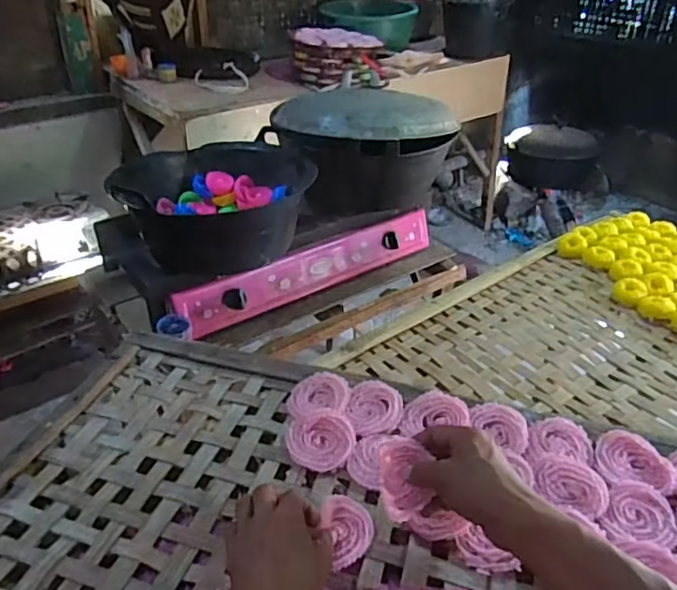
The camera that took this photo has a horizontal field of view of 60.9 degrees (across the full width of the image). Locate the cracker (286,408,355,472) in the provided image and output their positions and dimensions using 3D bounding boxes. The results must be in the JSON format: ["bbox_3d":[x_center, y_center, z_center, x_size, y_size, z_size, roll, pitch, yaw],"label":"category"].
[{"bbox_3d":[-0.020,0.163,0.657,0.073,0.013,0.083,-4,35,-6],"label":"cracker"}]

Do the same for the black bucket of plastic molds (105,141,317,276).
[{"bbox_3d":[-0.258,-0.190,1.248,0.374,0.176,0.345,-16,38,-22],"label":"black bucket of plastic molds"}]

